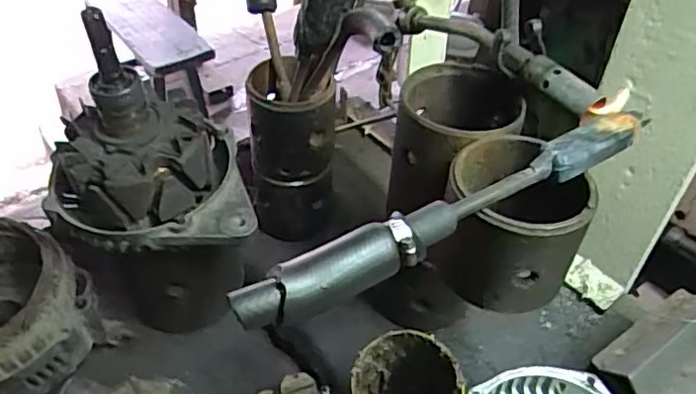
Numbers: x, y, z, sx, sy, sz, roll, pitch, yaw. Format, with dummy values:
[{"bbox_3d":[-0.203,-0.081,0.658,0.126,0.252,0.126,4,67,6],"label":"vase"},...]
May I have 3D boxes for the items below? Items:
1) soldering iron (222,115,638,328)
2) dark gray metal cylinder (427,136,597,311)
[{"bbox_3d":[0.062,0.007,0.334,0.262,0.031,0.025,-21,48,-23],"label":"soldering iron"},{"bbox_3d":[0.104,0.016,0.390,0.085,0.087,0.087,15,44,13],"label":"dark gray metal cylinder"}]

